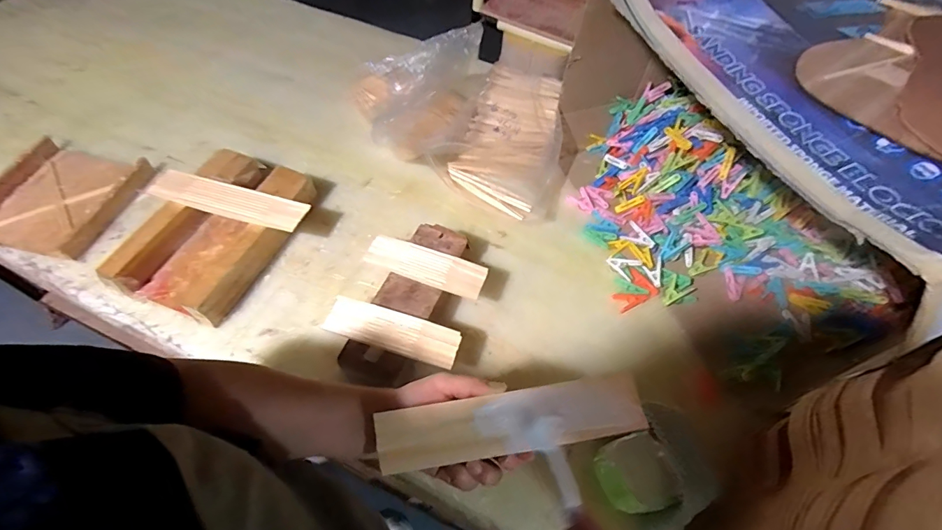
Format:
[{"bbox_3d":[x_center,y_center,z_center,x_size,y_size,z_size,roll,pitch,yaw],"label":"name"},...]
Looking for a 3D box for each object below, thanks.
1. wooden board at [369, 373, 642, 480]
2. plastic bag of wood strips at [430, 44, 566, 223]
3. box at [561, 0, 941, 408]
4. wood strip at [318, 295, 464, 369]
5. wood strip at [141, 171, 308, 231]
[{"bbox_3d":[0.038,0.141,0.380,0.238,0.021,0.049,-7,58,-7],"label":"wooden board"},{"bbox_3d":[0.066,-0.257,0.812,0.245,0.097,0.336,12,56,3],"label":"plastic bag of wood strips"},{"bbox_3d":[0.456,-0.162,0.631,0.470,0.347,0.590,-15,59,-14],"label":"box"},{"bbox_3d":[-0.104,0.086,0.559,0.180,0.013,0.051,17,57,6],"label":"wood strip"},{"bbox_3d":[-0.388,-0.105,0.673,0.263,0.014,0.061,15,63,9],"label":"wood strip"}]

